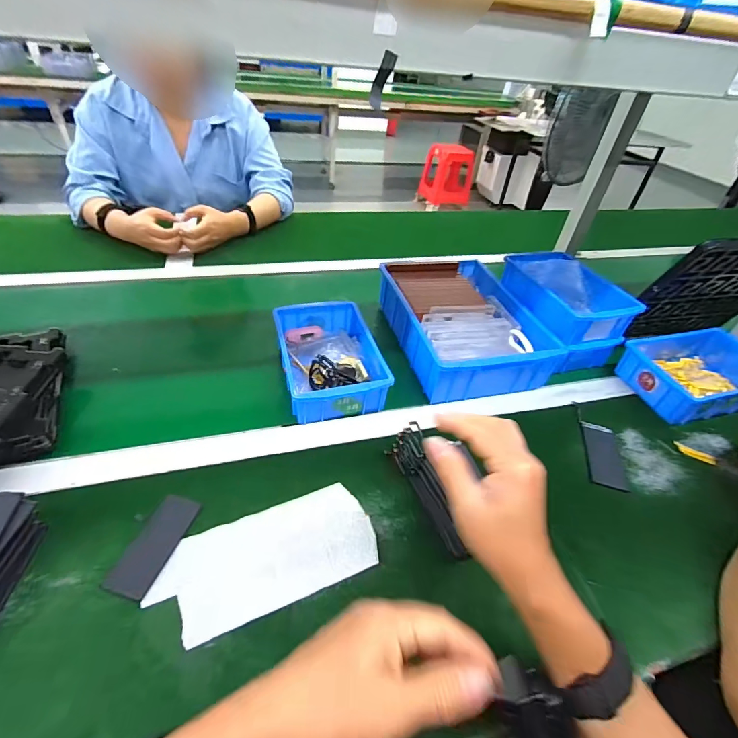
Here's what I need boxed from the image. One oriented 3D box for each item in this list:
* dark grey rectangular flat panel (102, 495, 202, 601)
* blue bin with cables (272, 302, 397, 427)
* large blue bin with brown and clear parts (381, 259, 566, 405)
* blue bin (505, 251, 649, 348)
[{"bbox_3d":[-0.212,0.171,0.388,0.042,0.004,0.099,15,42,8],"label":"dark grey rectangular flat panel"},{"bbox_3d":[-0.061,-0.019,0.577,0.129,0.058,0.206,-8,44,-17],"label":"blue bin with cables"},{"bbox_3d":[0.155,-0.078,0.667,0.215,0.090,0.292,-6,43,-14],"label":"large blue bin with brown and clear parts"},{"bbox_3d":[0.326,-0.128,0.656,0.122,0.069,0.191,-9,44,-18],"label":"blue bin"}]

